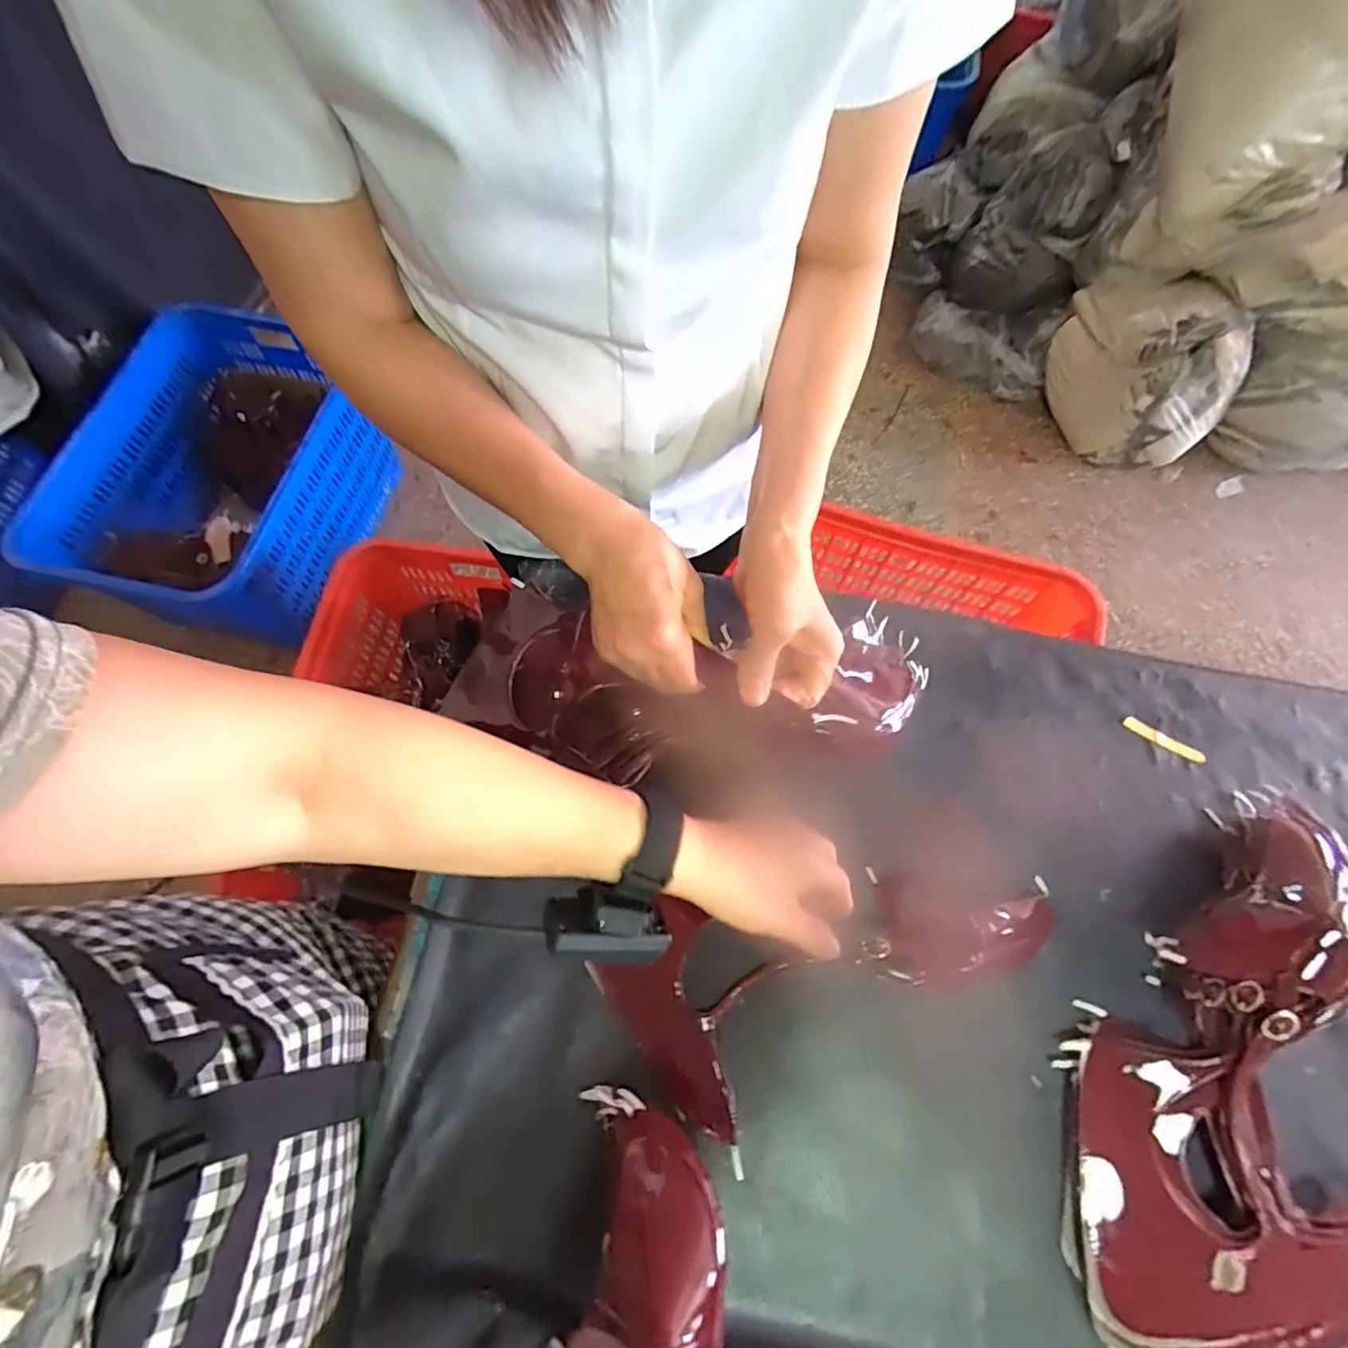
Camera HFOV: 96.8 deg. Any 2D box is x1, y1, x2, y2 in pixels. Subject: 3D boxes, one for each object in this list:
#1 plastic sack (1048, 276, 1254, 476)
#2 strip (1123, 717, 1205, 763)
[{"bbox_3d":[1.068,-0.705,1.395,0.293,0.314,0.348,-4,70,-1],"label":"plastic sack"},{"bbox_3d":[0.439,0.059,0.536,0.070,0.005,0.012,28,72,10],"label":"strip"}]

